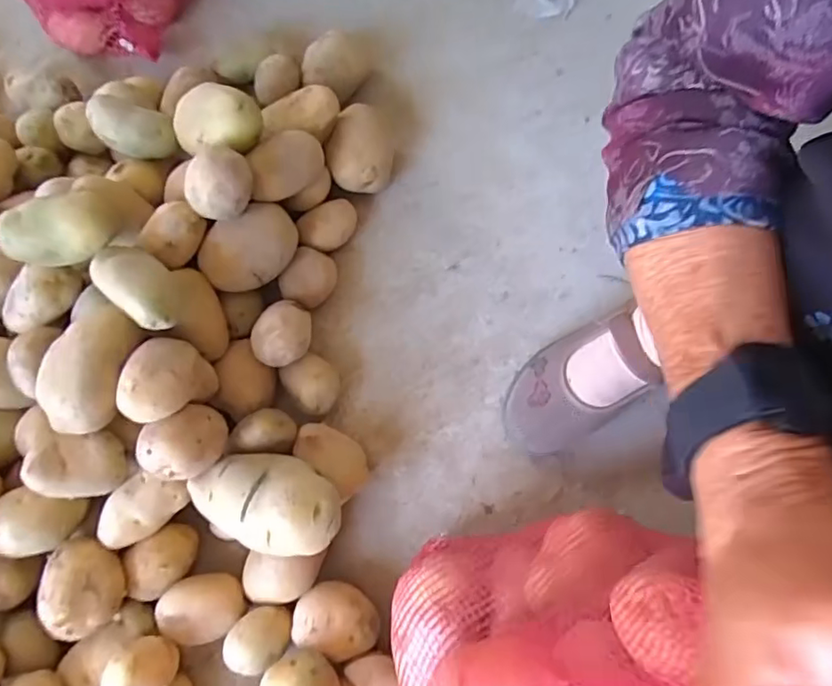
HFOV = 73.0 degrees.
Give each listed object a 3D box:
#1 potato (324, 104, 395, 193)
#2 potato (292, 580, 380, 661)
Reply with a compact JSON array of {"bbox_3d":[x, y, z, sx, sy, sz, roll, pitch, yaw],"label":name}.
[{"bbox_3d":[-0.058,-0.211,0.616,0.064,0.069,0.091,5,76,3],"label":"potato"},{"bbox_3d":[-0.070,0.248,0.509,0.073,0.046,0.055,18,77,6],"label":"potato"}]

